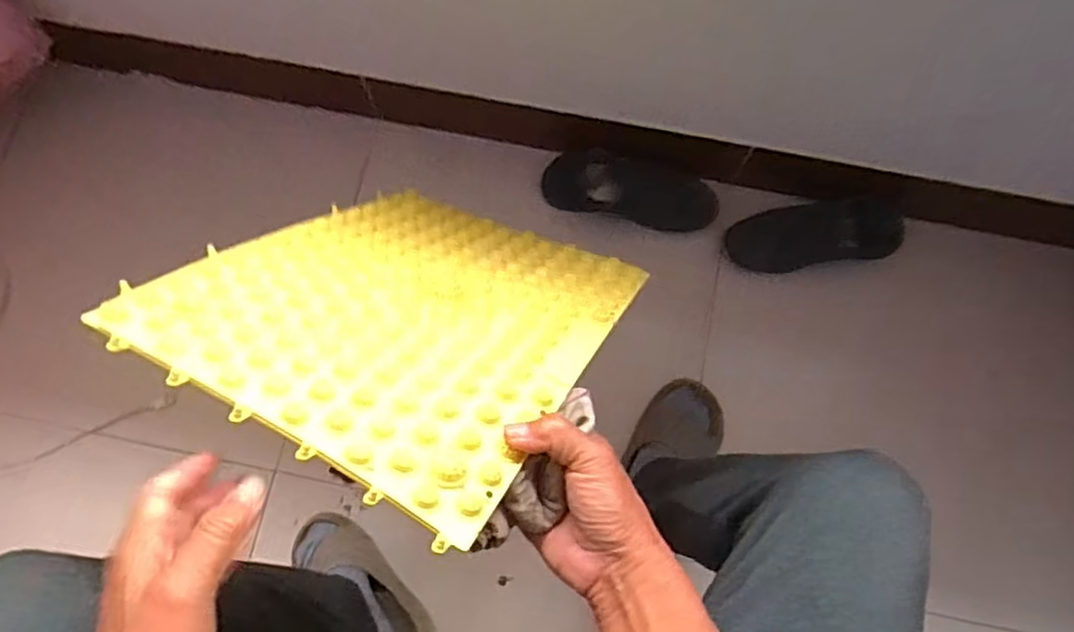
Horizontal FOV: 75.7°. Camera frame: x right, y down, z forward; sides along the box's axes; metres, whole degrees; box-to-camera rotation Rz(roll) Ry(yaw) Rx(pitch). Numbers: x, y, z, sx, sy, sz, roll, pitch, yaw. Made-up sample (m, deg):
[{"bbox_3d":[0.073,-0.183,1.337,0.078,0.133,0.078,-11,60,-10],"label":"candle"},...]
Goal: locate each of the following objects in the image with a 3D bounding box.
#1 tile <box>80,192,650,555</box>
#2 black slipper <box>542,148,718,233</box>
[{"bbox_3d":[-0.088,-0.011,0.548,0.273,0.022,0.367,25,33,12],"label":"tile"},{"bbox_3d":[0.146,-0.197,1.104,0.278,0.065,0.095,10,76,2],"label":"black slipper"}]

